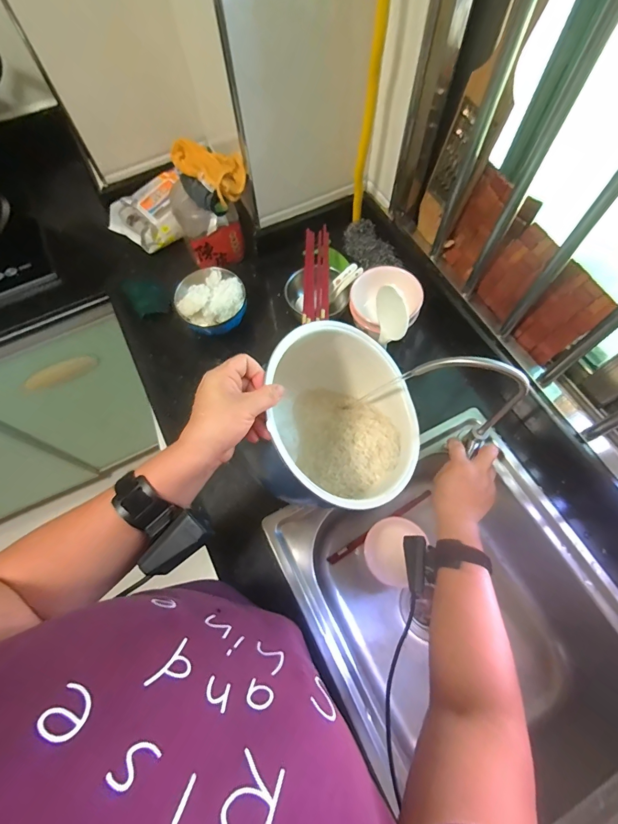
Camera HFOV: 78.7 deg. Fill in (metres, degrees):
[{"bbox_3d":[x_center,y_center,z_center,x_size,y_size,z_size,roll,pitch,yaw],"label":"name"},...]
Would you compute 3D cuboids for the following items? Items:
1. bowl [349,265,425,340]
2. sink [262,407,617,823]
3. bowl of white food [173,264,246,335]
[{"bbox_3d":[0.127,-0.183,0.634,0.116,0.061,0.098,33,71,14],"label":"bowl"},{"bbox_3d":[0.224,0.331,0.615,0.415,0.239,0.467,-22,68,-8],"label":"sink"},{"bbox_3d":[-0.173,-0.198,0.671,0.114,0.067,0.123,-1,67,1],"label":"bowl of white food"}]

